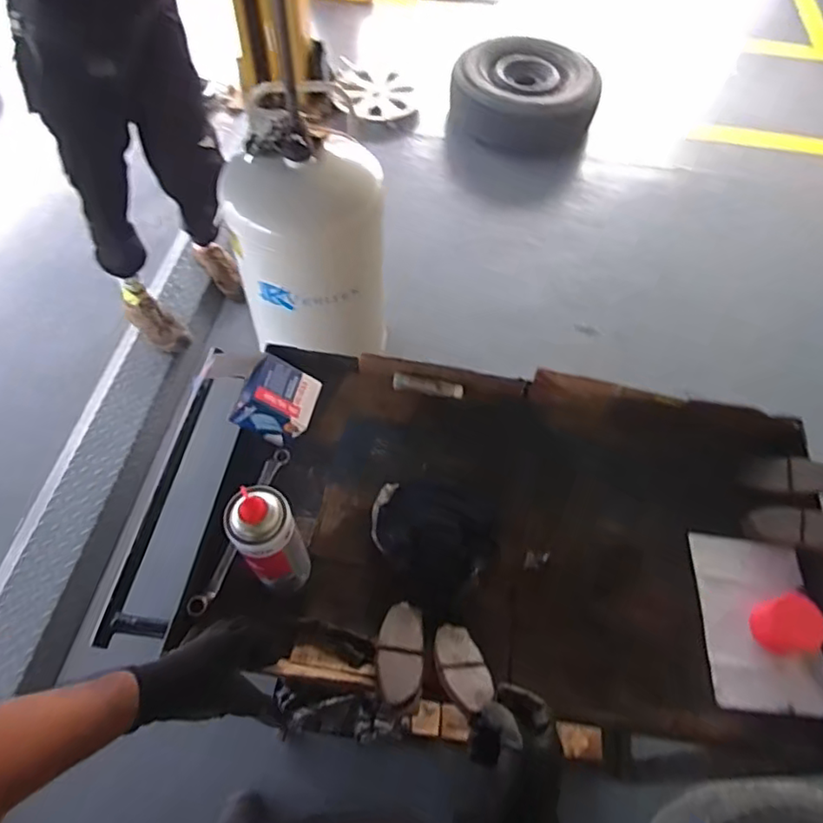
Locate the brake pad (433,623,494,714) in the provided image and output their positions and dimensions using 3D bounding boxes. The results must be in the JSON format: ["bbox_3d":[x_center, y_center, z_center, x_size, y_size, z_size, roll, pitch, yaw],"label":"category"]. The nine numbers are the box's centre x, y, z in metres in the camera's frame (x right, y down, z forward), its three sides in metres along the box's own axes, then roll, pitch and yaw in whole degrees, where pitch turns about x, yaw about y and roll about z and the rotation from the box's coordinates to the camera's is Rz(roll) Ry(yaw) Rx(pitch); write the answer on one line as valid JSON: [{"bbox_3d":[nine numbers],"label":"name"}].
[{"bbox_3d":[0.056,0.285,0.668,0.051,0.011,0.126,-6,19,-6],"label":"brake pad"}]

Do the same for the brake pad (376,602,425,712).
[{"bbox_3d":[-0.012,0.279,0.691,0.053,0.017,0.140,4,30,0],"label":"brake pad"}]

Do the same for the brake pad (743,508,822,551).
[{"bbox_3d":[0.530,0.161,0.799,0.139,0.023,0.051,6,57,18],"label":"brake pad"}]

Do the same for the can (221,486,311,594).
[{"bbox_3d":[-0.156,0.146,0.657,0.063,0.191,0.054,-31,64,-20],"label":"can"}]

